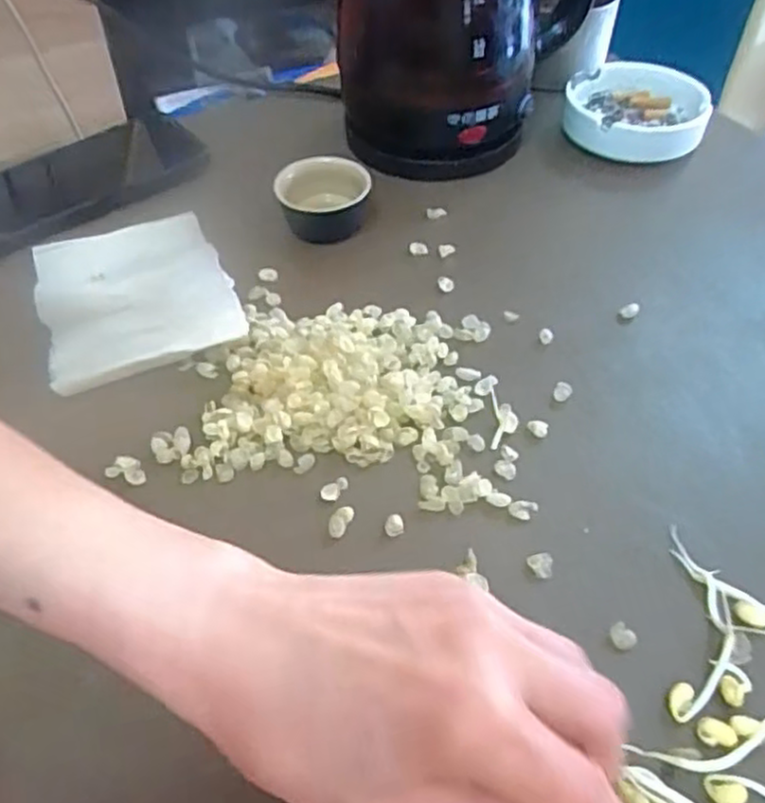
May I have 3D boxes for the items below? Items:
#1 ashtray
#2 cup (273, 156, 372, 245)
[{"bbox_3d":[0.183,-0.210,0.533,0.096,0.026,0.101,0,48,0],"label":"ashtray"},{"bbox_3d":[-0.036,-0.130,0.469,0.055,0.032,0.050,0,48,0],"label":"cup"}]

